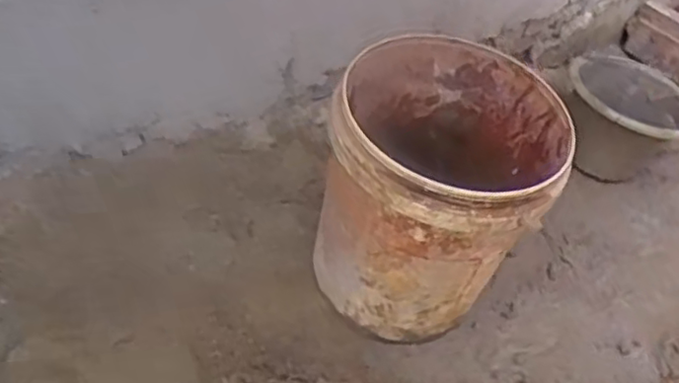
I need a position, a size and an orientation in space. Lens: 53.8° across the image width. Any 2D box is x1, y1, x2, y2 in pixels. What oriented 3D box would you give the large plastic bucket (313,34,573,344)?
[{"bbox_3d":[0.134,0.006,0.963,0.302,0.319,0.313,16,46,7],"label":"large plastic bucket"}]

